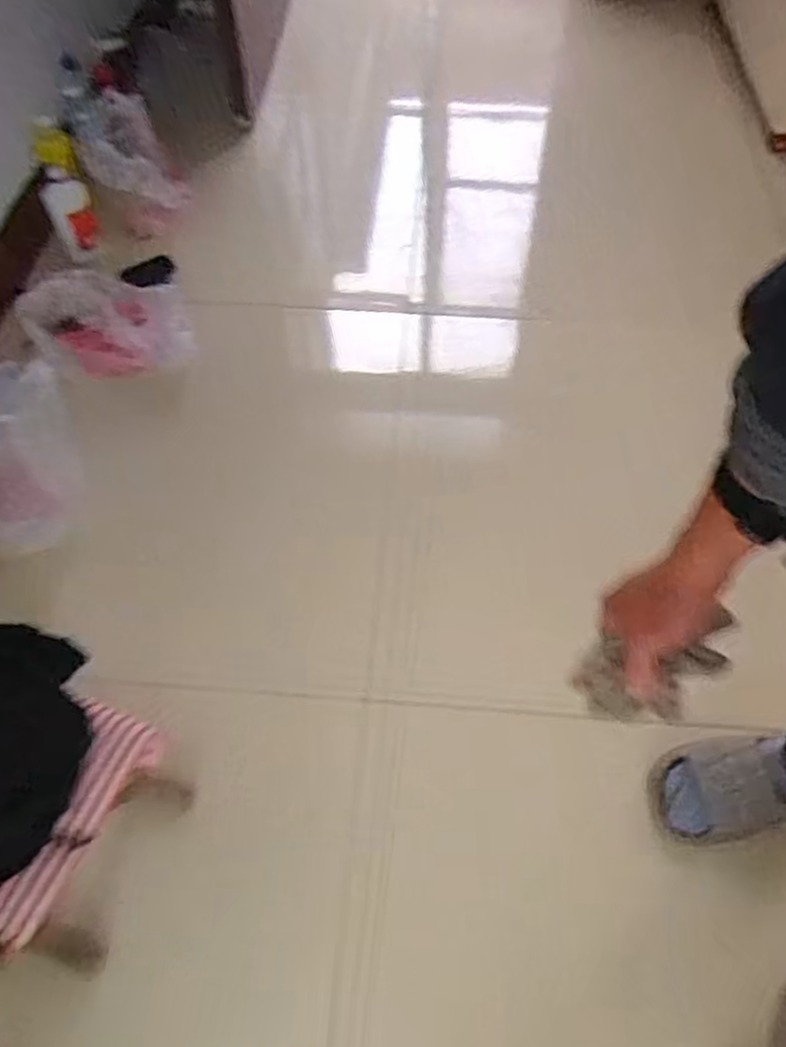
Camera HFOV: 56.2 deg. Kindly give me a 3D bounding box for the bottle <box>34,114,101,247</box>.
[{"bbox_3d":[-0.660,-0.679,1.465,0.086,0.058,0.238,-16,100,-12],"label":"bottle"}]

